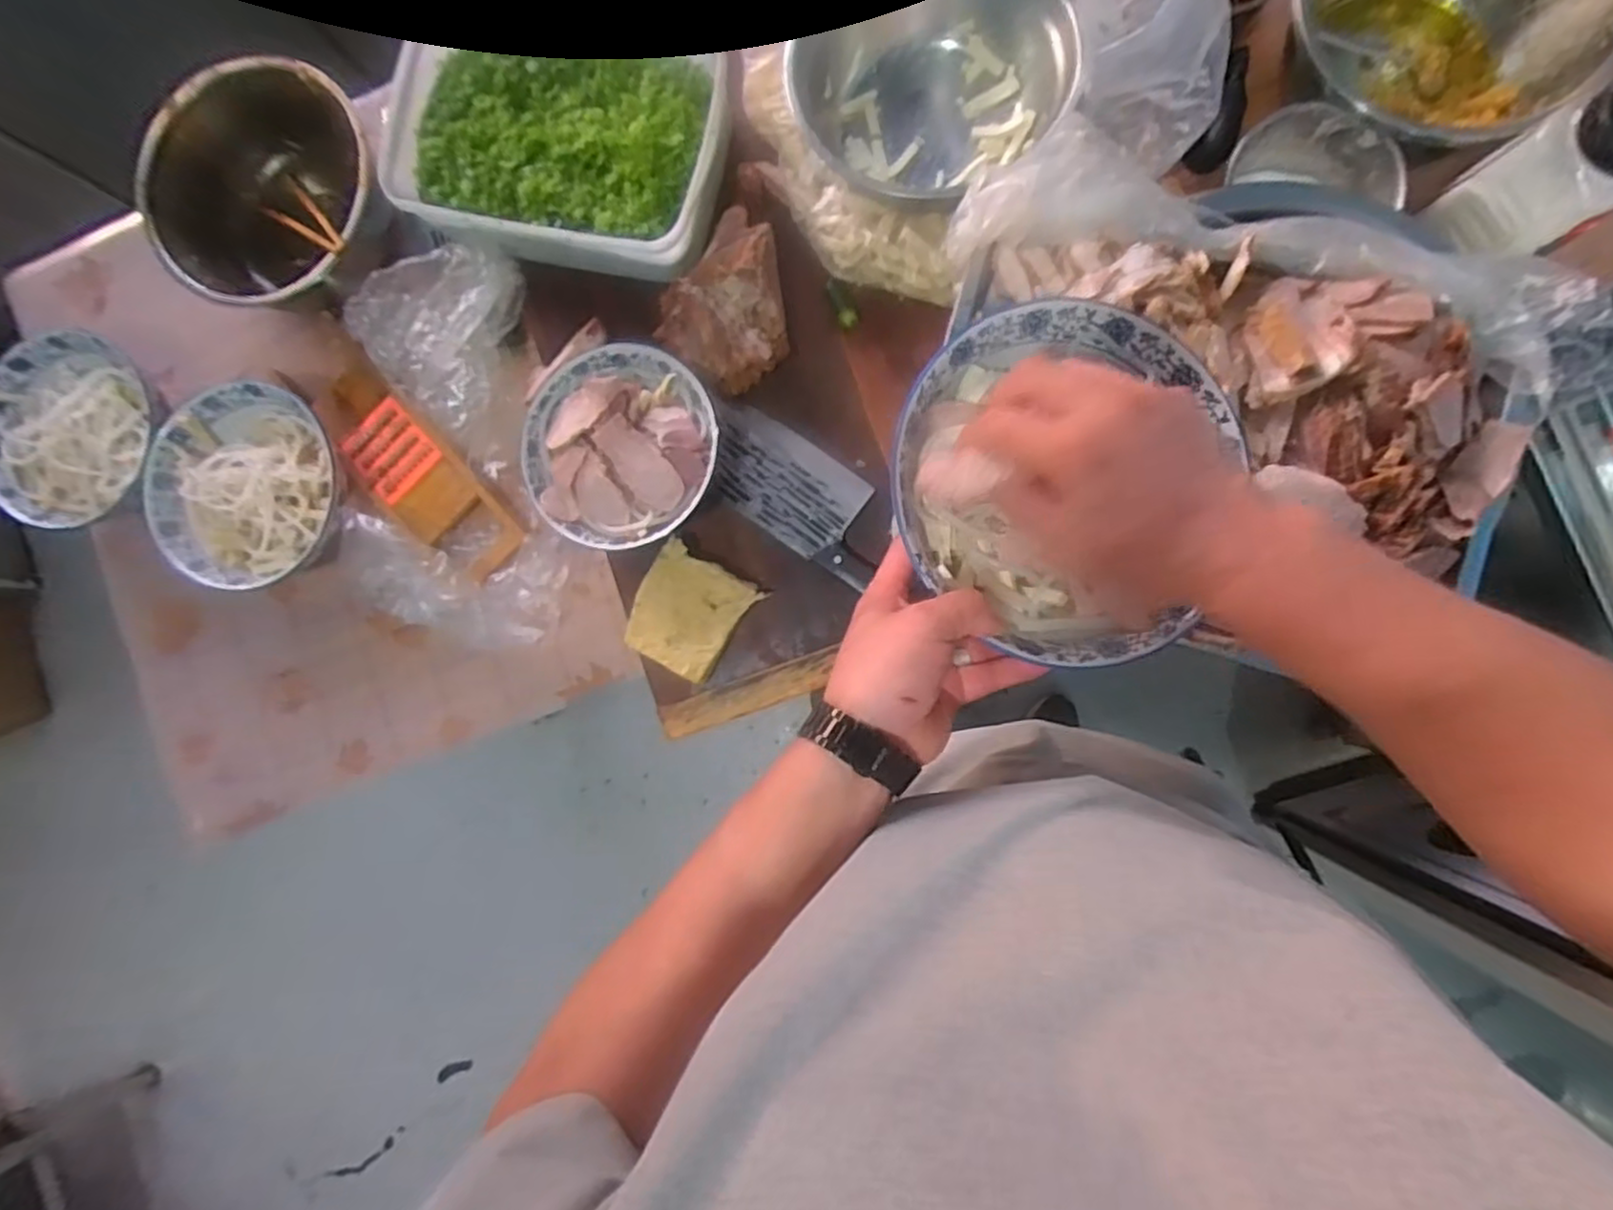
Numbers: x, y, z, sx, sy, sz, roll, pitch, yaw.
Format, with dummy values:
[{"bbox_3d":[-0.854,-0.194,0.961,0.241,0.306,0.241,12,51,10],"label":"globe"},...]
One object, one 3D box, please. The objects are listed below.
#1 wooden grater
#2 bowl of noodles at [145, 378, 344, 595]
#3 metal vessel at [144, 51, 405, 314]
[{"bbox_3d":[-0.422,-0.142,0.781,0.292,0.028,0.096,43,92,9],"label":"wooden grater"},{"bbox_3d":[-0.588,-0.127,0.774,0.201,0.074,0.206,-1,85,8],"label":"bowl of noodles"},{"bbox_3d":[-0.555,-0.428,0.776,0.246,0.122,0.235,-1,85,8],"label":"metal vessel"}]

